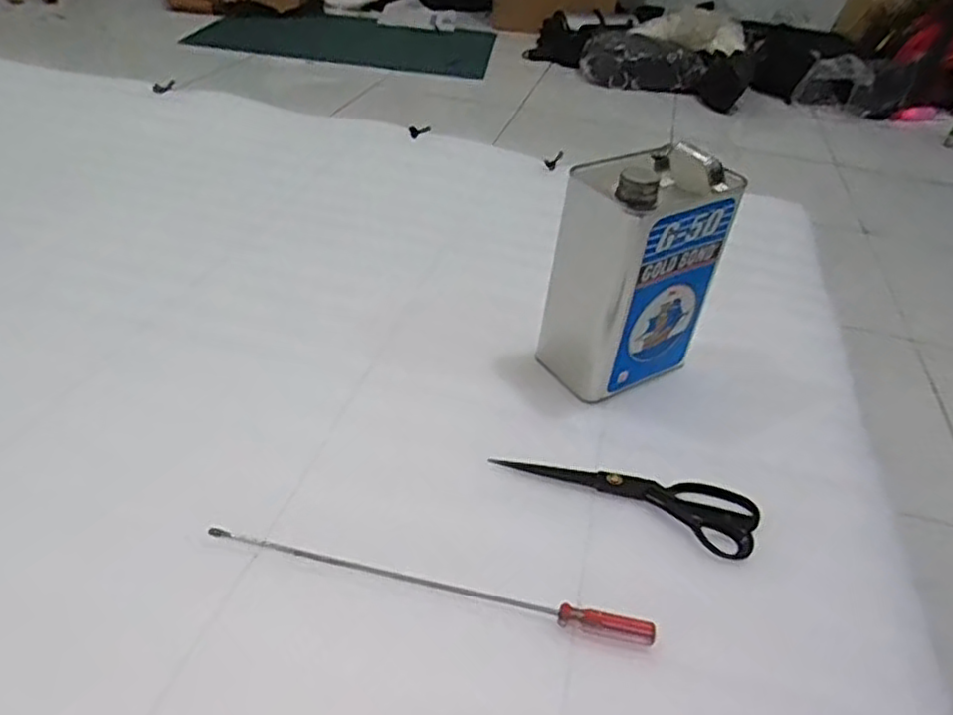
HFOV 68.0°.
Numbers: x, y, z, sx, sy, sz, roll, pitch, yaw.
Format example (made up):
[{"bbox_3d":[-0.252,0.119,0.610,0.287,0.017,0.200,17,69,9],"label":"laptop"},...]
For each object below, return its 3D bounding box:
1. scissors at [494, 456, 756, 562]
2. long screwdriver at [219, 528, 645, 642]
[{"bbox_3d":[0.142,0.121,0.668,0.238,0.012,0.079,18,39,14],"label":"scissors"},{"bbox_3d":[-0.041,0.173,0.555,0.357,0.024,0.017,13,38,7],"label":"long screwdriver"}]

